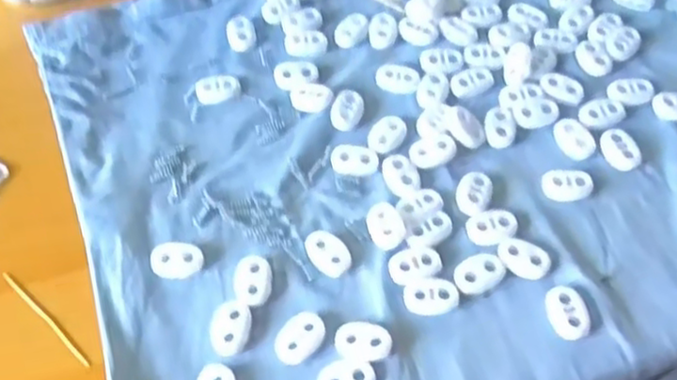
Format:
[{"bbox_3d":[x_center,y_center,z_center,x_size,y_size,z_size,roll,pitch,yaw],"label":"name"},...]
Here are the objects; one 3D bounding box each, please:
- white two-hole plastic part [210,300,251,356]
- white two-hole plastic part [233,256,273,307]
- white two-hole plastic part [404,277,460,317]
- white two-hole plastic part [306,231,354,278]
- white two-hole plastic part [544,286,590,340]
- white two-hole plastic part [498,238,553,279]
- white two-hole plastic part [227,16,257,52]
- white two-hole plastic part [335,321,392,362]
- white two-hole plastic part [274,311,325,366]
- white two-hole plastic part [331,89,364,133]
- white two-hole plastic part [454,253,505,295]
[{"bbox_3d":[-0.045,0.057,0.296,0.016,0.004,0.023,6,57,7],"label":"white two-hole plastic part"},{"bbox_3d":[-0.037,0.039,0.307,0.016,0.004,0.023,-4,57,1],"label":"white two-hole plastic part"},{"bbox_3d":[0.039,0.045,0.301,0.022,0.004,0.015,-10,57,-4],"label":"white two-hole plastic part"},{"bbox_3d":[-0.005,0.027,0.315,0.016,0.004,0.023,-28,60,-14],"label":"white two-hole plastic part"},{"bbox_3d":[0.094,0.050,0.294,0.015,0.004,0.023,-14,57,-6],"label":"white two-hole plastic part"},{"bbox_3d":[0.080,0.029,0.308,0.023,0.004,0.016,34,65,22],"label":"white two-hole plastic part"},{"bbox_3d":[-0.053,-0.087,0.390,0.015,0.006,0.024,-8,57,-2],"label":"white two-hole plastic part"},{"bbox_3d":[0.010,0.061,0.290,0.022,0.004,0.016,7,58,8],"label":"white two-hole plastic part"},{"bbox_3d":[-0.016,0.060,0.293,0.017,0.004,0.023,24,61,17],"label":"white two-hole plastic part"},{"bbox_3d":[0.004,-0.040,0.359,0.014,0.007,0.021,13,58,11],"label":"white two-hole plastic part"},{"bbox_3d":[0.060,0.035,0.306,0.022,0.004,0.015,-27,60,-14],"label":"white two-hole plastic part"}]

